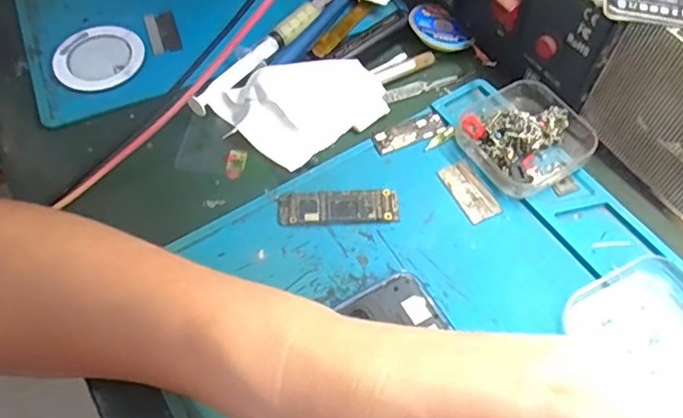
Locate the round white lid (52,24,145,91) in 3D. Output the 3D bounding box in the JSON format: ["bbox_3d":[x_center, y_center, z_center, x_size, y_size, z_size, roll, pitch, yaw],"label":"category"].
[{"bbox_3d":[-0.160,-0.101,0.384,0.055,0.009,0.055,-1,58,2],"label":"round white lid"}]

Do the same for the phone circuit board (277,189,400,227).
[{"bbox_3d":[-0.002,-0.001,0.315,0.064,0.005,0.020,-2,58,1],"label":"phone circuit board"}]

